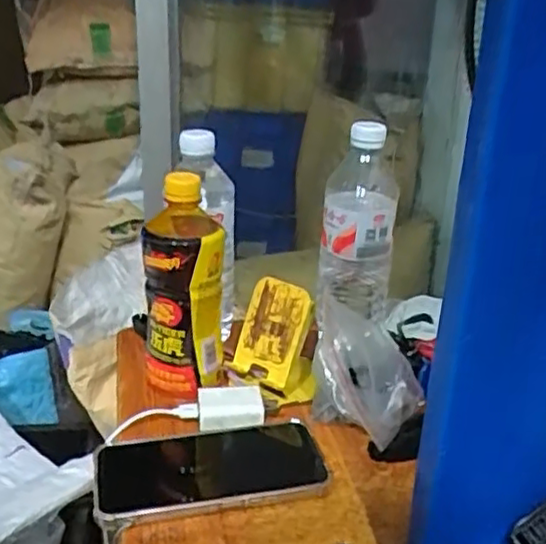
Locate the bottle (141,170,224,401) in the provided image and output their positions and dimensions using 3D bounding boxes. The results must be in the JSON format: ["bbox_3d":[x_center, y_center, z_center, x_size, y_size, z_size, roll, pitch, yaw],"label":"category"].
[{"bbox_3d":[-0.078,0.008,0.589,0.067,0.180,0.078,-1,23,-8],"label":"bottle"}]

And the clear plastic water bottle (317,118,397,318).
[{"bbox_3d":[0.081,-0.035,0.655,0.070,0.203,0.066,5,22,6],"label":"clear plastic water bottle"}]

